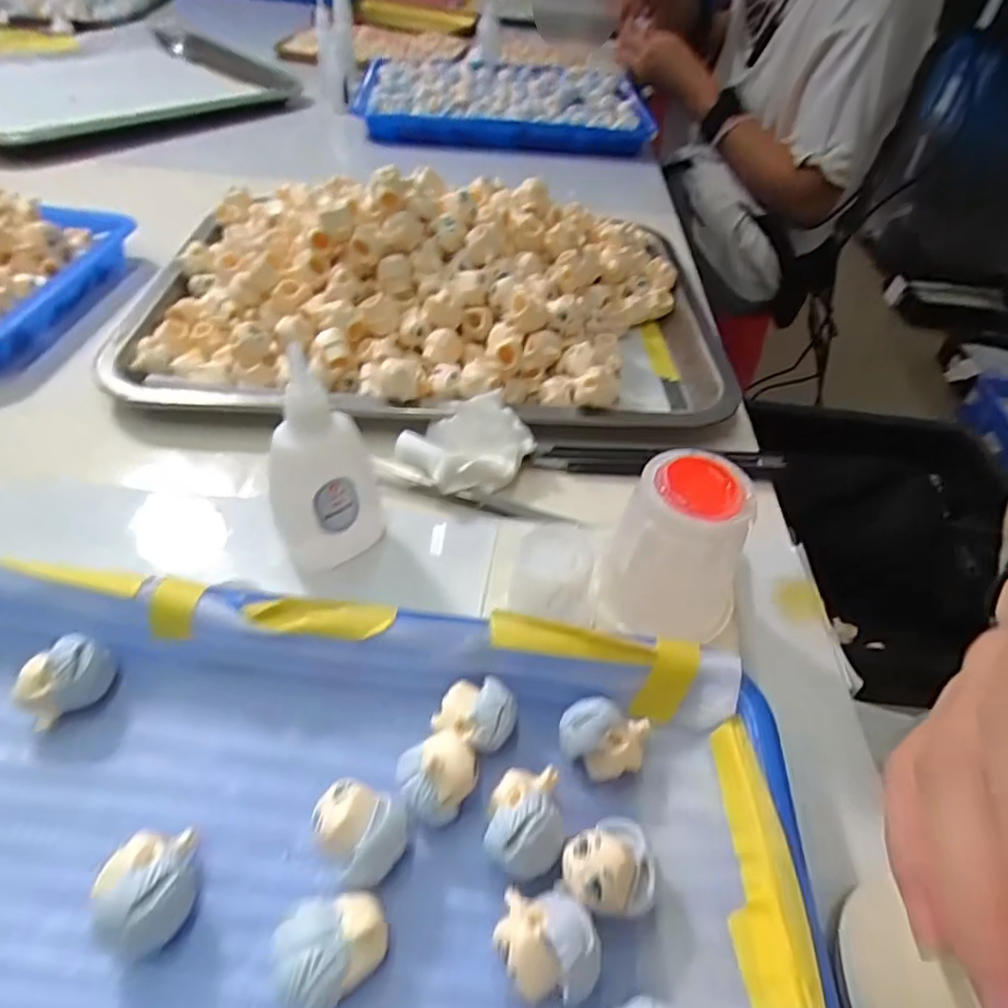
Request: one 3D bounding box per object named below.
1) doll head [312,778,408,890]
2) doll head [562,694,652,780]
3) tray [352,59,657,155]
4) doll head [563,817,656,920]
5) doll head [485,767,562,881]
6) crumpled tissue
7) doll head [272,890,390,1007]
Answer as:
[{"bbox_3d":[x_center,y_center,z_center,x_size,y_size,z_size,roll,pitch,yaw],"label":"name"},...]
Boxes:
[{"bbox_3d":[-0.043,0.097,0.178,0.024,0.023,0.025,3,46,-3],"label":"doll head"},{"bbox_3d":[0.033,0.078,0.204,0.027,0.021,0.024,21,48,14],"label":"doll head"},{"bbox_3d":[-0.003,-0.488,0.735,0.343,0.039,0.243,-3,47,-9],"label":"tray"},{"bbox_3d":[0.029,0.105,0.176,0.025,0.020,0.025,3,46,-3],"label":"doll head"},{"bbox_3d":[0.006,0.096,0.185,0.022,0.023,0.029,9,46,3],"label":"doll head"},{"bbox_3d":[-0.017,-0.029,0.302,0.056,0.030,0.049,-33,57,-31],"label":"crumpled tissue"},{"bbox_3d":[-0.045,0.115,0.159,0.028,0.022,0.024,-32,57,-31],"label":"doll head"}]

